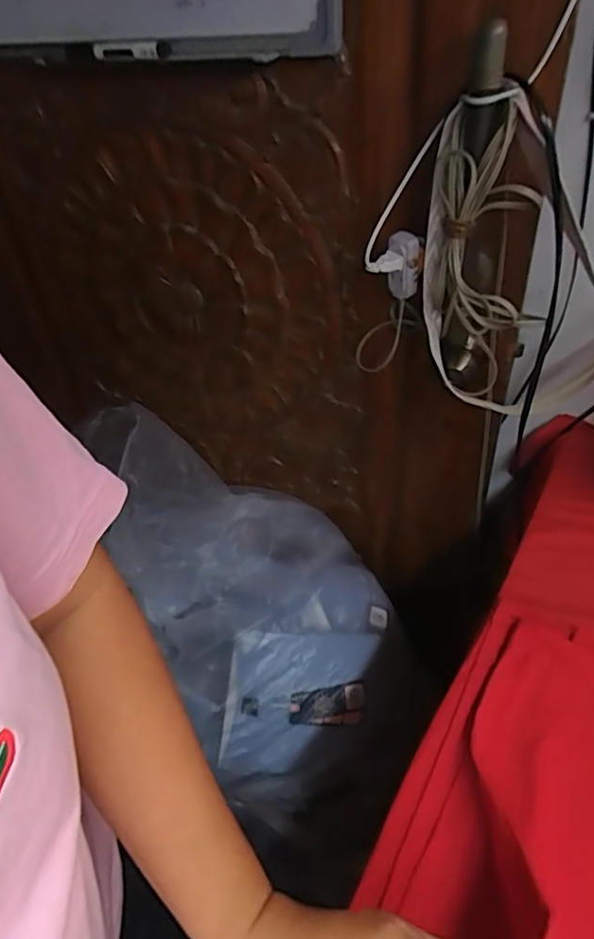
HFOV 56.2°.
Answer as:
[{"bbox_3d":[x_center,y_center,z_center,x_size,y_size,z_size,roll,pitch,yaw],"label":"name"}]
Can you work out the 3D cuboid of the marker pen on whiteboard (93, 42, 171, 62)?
[{"bbox_3d":[-0.196,-0.492,0.655,0.106,0.017,0.022,18,47,25],"label":"marker pen on whiteboard"}]

